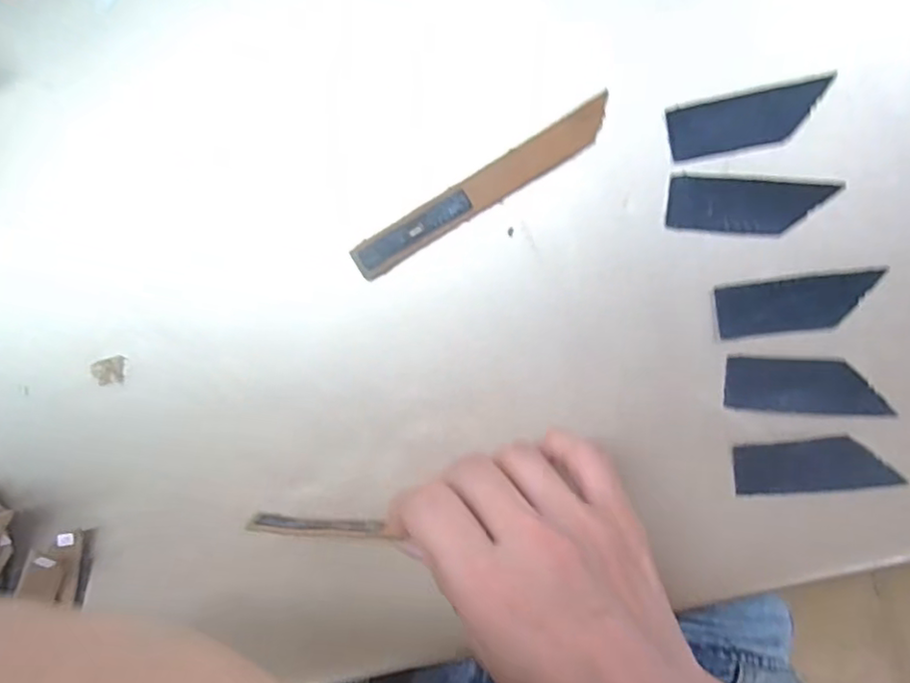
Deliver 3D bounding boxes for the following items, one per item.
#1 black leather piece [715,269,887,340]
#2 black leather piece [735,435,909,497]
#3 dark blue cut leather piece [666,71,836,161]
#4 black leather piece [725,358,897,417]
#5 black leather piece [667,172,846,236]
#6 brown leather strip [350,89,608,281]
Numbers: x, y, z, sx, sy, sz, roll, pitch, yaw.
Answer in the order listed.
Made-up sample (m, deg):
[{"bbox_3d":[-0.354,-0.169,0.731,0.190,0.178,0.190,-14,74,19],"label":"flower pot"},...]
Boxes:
[{"bbox_3d":[0.140,-0.015,0.259,0.061,0.004,0.022,-6,92,7],"label":"black leather piece"},{"bbox_3d":[0.149,0.052,0.263,0.061,0.004,0.021,-7,92,7],"label":"black leather piece"},{"bbox_3d":[0.121,-0.092,0.261,0.062,0.004,0.023,-9,92,7],"label":"dark blue cut leather piece"},{"bbox_3d":[0.145,0.019,0.261,0.062,0.004,0.022,2,93,7],"label":"black leather piece"},{"bbox_3d":[0.122,-0.056,0.262,0.064,0.004,0.023,6,94,7],"label":"black leather piece"},{"bbox_3d":[0.011,-0.065,0.274,0.123,0.004,0.017,-31,89,7],"label":"brown leather strip"}]

